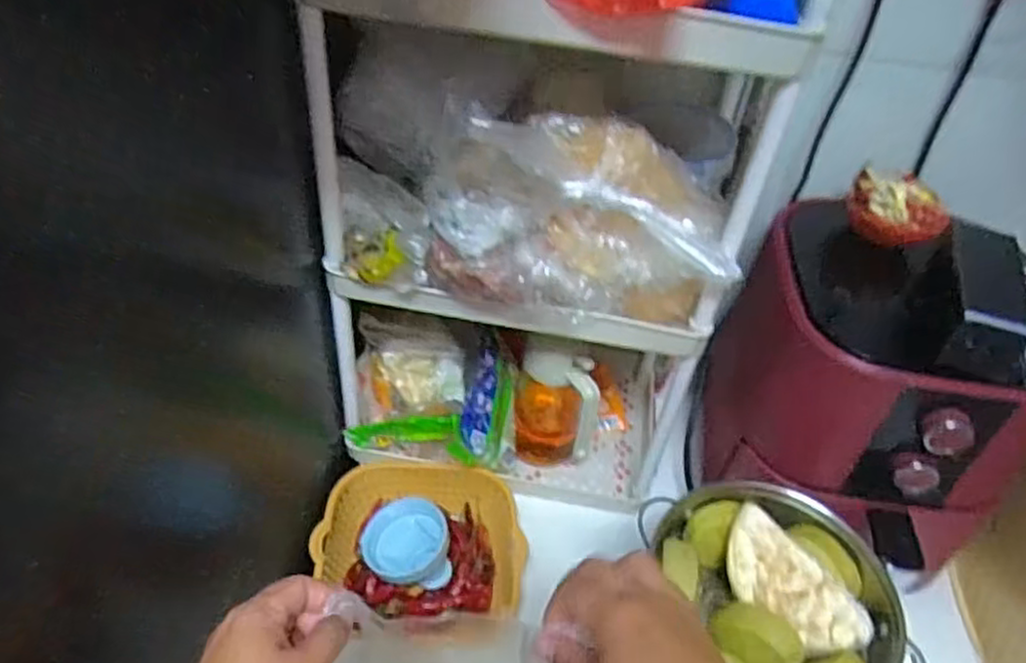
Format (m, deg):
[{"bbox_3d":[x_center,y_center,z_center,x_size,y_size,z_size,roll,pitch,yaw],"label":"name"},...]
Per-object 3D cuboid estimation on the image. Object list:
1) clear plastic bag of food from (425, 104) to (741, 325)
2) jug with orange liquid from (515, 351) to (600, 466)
[{"bbox_3d":[0.048,-0.090,0.555,0.227,0.147,0.101,6,44,-1],"label":"clear plastic bag of food"},{"bbox_3d":[0.045,0.078,0.758,0.083,0.162,0.084,7,44,0],"label":"jug with orange liquid"}]

